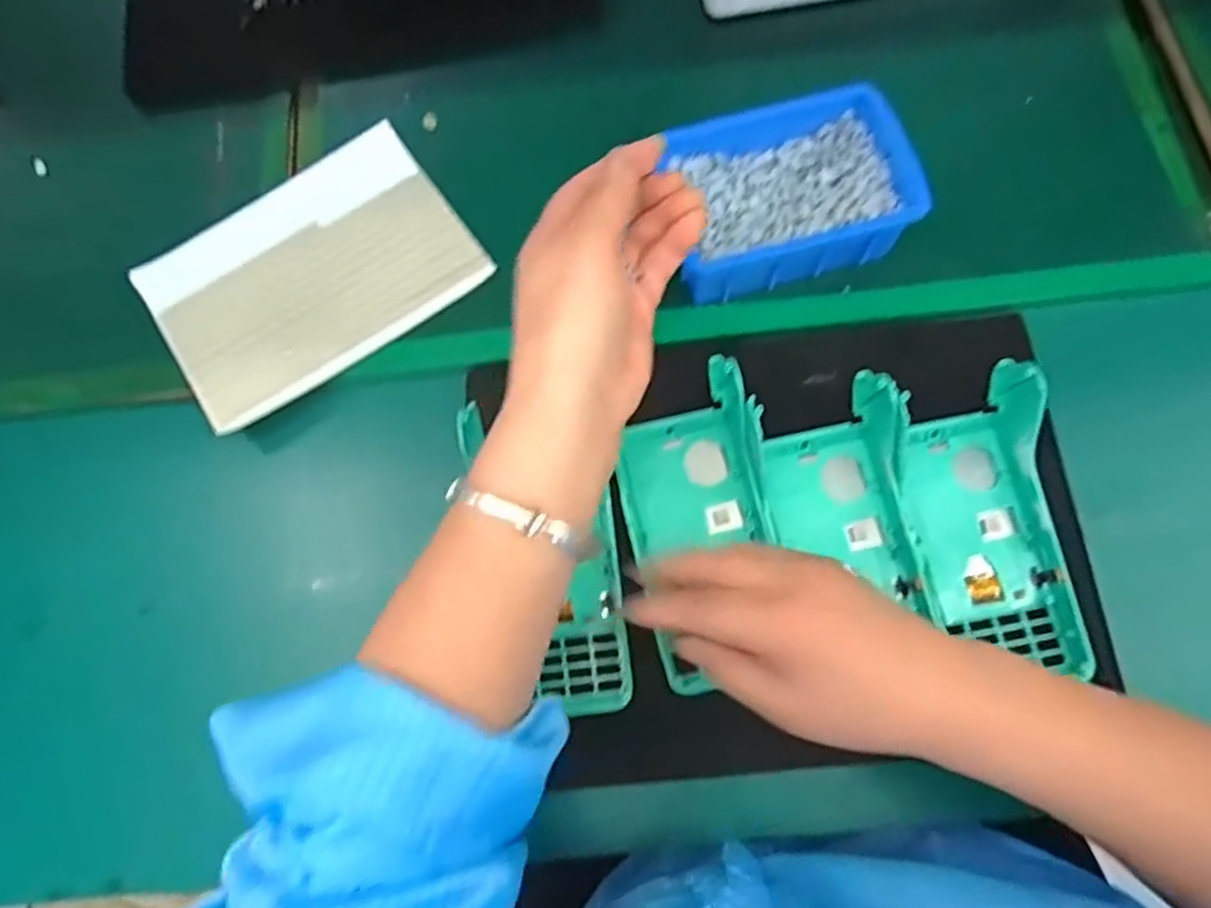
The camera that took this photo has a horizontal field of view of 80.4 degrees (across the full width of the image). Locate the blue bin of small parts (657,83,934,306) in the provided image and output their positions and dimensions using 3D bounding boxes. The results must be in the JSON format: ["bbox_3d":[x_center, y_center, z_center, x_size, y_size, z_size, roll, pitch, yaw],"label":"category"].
[{"bbox_3d":[0.106,-0.162,0.441,0.140,0.051,0.110,-14,72,-5],"label":"blue bin of small parts"}]

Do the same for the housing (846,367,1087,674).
[{"bbox_3d":[0.201,0.035,0.389,0.095,0.057,0.159,-6,71,-2],"label":"housing"}]

